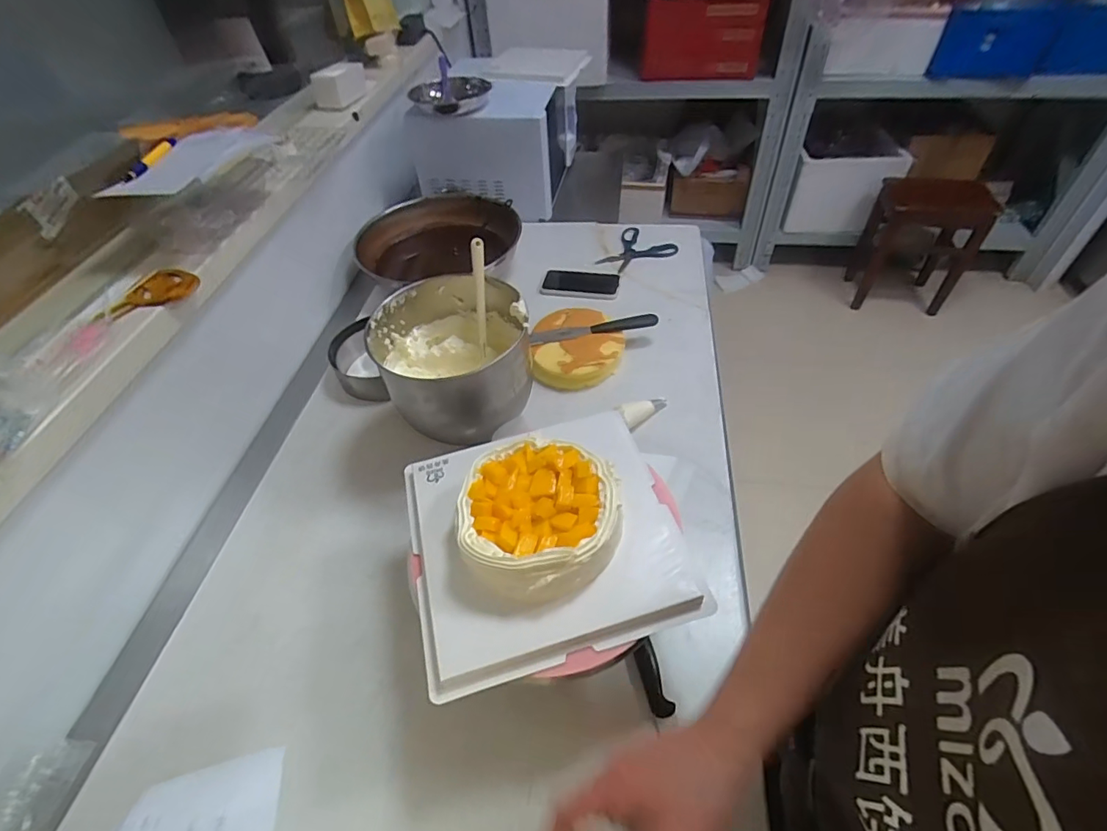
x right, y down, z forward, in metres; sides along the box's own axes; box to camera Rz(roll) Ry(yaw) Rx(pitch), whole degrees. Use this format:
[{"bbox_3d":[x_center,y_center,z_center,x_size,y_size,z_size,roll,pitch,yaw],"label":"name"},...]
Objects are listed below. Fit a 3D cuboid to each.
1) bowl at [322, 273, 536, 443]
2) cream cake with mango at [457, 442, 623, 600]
[{"bbox_3d":[-0.150,-0.073,0.793,0.226,0.161,0.246,-2,48,3],"label":"bowl"},{"bbox_3d":[-0.013,0.104,0.548,0.161,0.059,0.164,-2,48,3],"label":"cream cake with mango"}]

